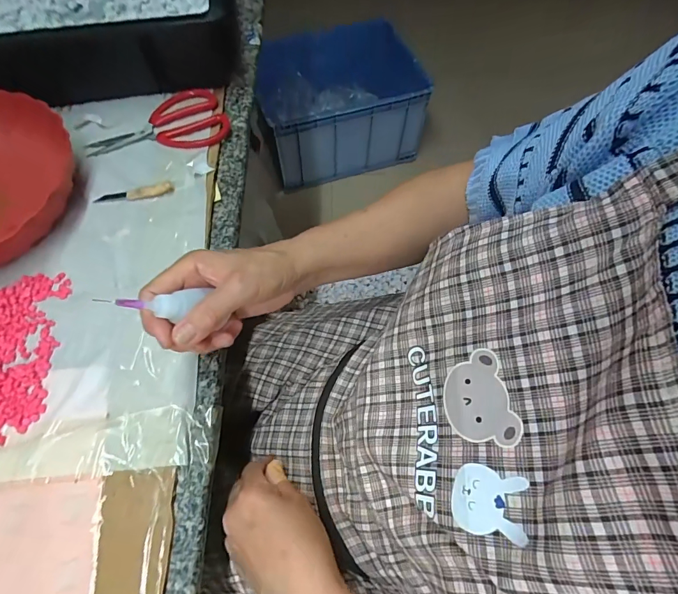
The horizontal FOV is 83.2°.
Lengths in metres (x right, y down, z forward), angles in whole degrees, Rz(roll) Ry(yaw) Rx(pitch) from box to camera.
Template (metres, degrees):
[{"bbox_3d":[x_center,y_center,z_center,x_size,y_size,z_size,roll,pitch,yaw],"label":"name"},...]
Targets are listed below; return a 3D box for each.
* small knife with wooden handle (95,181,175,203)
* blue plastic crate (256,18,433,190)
[{"bbox_3d":[-0.228,-0.115,0.423,0.083,0.009,0.015,-8,64,-4],"label":"small knife with wooden handle"},{"bbox_3d":[0.031,-0.684,1.363,0.527,0.290,0.400,-18,65,-9],"label":"blue plastic crate"}]

